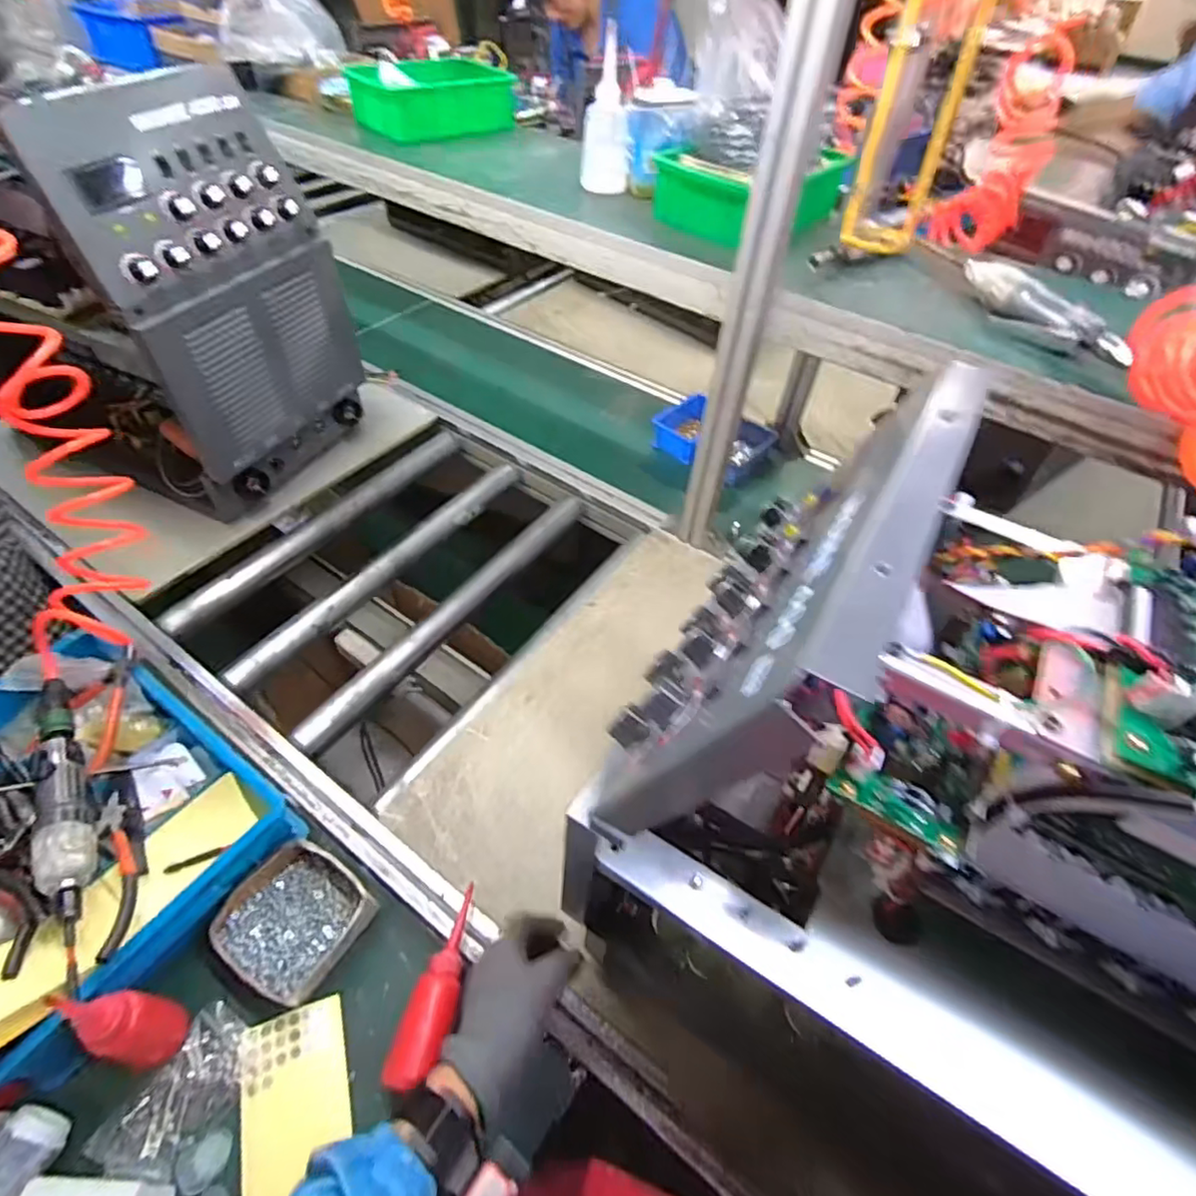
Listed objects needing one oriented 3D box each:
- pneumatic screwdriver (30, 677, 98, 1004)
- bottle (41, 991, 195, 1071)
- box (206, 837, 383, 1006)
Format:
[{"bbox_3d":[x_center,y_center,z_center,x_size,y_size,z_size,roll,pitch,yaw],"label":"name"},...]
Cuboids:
[{"bbox_3d":[-0.497,0.196,0.566,0.035,0.052,0.316,-28,57,-24],"label":"pneumatic screwdriver"},{"bbox_3d":[-0.384,0.349,0.496,0.053,0.119,0.048,7,51,2],"label":"bottle"},{"bbox_3d":[-0.293,0.306,0.588,0.118,0.033,0.117,29,55,19],"label":"box"}]

